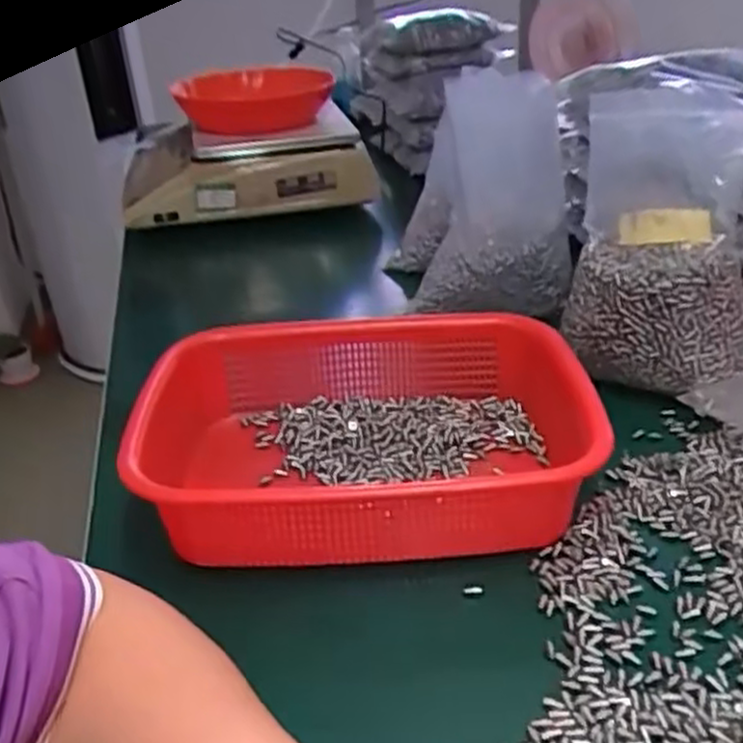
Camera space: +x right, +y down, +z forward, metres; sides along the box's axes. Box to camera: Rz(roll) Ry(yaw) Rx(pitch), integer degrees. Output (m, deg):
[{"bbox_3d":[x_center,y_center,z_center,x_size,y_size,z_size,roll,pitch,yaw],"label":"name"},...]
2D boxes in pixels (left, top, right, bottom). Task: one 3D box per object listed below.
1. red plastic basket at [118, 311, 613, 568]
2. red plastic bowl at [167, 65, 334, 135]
[{"bbox_3d":[0.002,0.041,0.519,0.286,0.075,0.203,-5,31,0],"label":"red plastic basket"},{"bbox_3d":[-0.147,-0.348,0.989,0.196,0.058,0.153,-11,31,-10],"label":"red plastic bowl"}]

